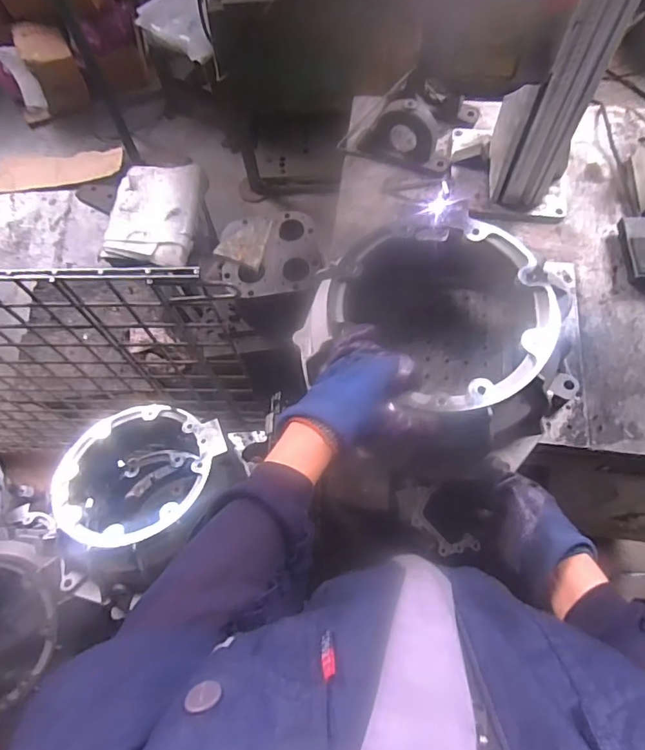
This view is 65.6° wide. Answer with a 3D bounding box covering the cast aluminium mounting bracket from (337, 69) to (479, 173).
[{"bbox_3d":[0.142,-0.420,0.800,0.183,0.083,0.168,27,71,13],"label":"cast aluminium mounting bracket"}]

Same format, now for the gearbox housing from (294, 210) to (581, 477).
[{"bbox_3d":[0.152,-0.035,0.586,0.306,0.134,0.280,-3,67,2],"label":"gearbox housing"}]

